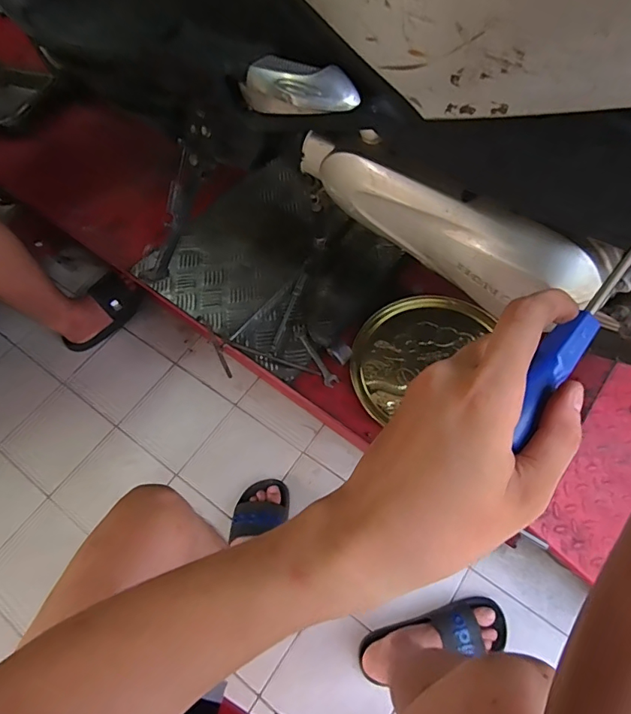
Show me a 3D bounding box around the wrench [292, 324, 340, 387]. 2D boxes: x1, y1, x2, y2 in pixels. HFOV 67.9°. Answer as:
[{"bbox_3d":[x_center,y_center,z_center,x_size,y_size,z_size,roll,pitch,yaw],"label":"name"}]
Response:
[{"bbox_3d":[-0.002,-0.004,0.759,0.023,0.008,0.125,-28,63,-10],"label":"wrench"}]

